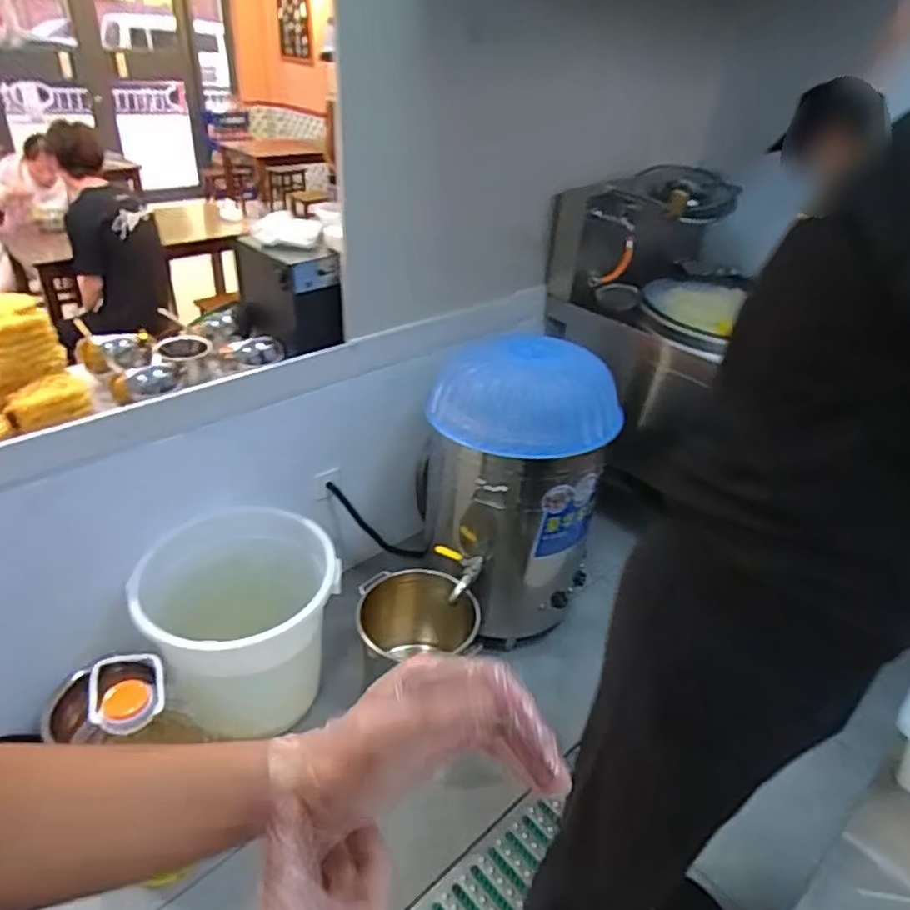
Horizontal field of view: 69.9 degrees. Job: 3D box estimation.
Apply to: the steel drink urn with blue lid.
[{"bbox_3d":[0.159,0.091,1.759,0.425,0.662,0.447,2,34,-2],"label":"steel drink urn with blue lid"}]

